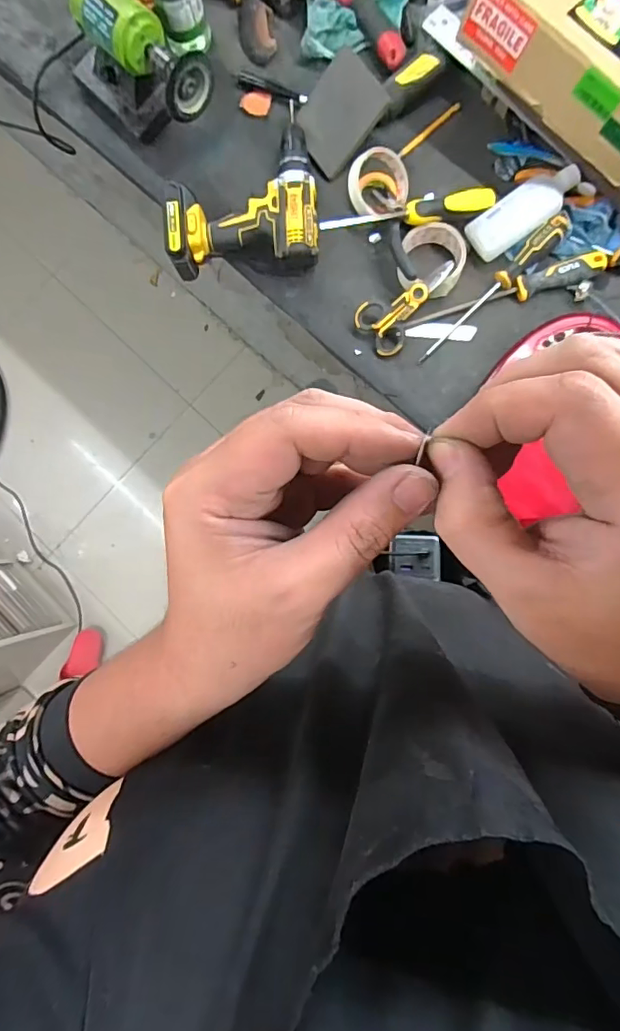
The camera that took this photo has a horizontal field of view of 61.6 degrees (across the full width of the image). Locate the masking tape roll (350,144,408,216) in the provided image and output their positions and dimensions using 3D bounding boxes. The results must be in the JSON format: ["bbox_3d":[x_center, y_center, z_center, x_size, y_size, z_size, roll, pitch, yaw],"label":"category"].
[{"bbox_3d":[0.095,-0.454,0.715,0.082,0.056,0.080,0,89,7],"label":"masking tape roll"}]

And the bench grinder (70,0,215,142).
[{"bbox_3d":[-0.247,-0.622,0.732,0.231,0.129,0.109,42,94,6],"label":"bench grinder"}]

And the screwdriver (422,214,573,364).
[{"bbox_3d":[0.247,-0.308,0.700,0.252,0.030,0.028,-41,85,5],"label":"screwdriver"}]

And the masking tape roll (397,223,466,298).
[{"bbox_3d":[0.166,-0.345,0.706,0.089,0.038,0.097,9,90,7],"label":"masking tape roll"}]

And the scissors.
[{"bbox_3d":[0.132,-0.286,0.702,0.139,0.014,0.076,-39,85,21],"label":"scissors"}]

